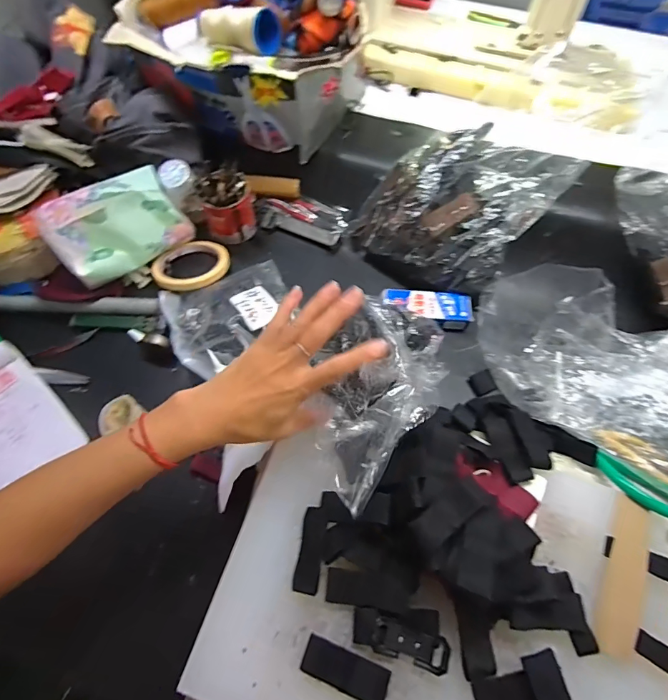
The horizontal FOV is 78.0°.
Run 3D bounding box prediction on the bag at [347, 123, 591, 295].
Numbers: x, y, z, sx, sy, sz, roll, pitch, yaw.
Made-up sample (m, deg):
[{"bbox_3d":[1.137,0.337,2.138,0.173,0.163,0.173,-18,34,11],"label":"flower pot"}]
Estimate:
[{"bbox_3d":[0.158,-0.188,0.510,0.188,0.106,0.203,39,69,18],"label":"bag"}]

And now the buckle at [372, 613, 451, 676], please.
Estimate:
[{"bbox_3d":[0.059,0.227,0.318,0.057,0.012,0.024,17,64,8],"label":"buckle"}]

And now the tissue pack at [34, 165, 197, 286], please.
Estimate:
[{"bbox_3d":[-0.265,-0.154,0.509,0.155,0.078,0.083,-30,67,-15],"label":"tissue pack"}]

